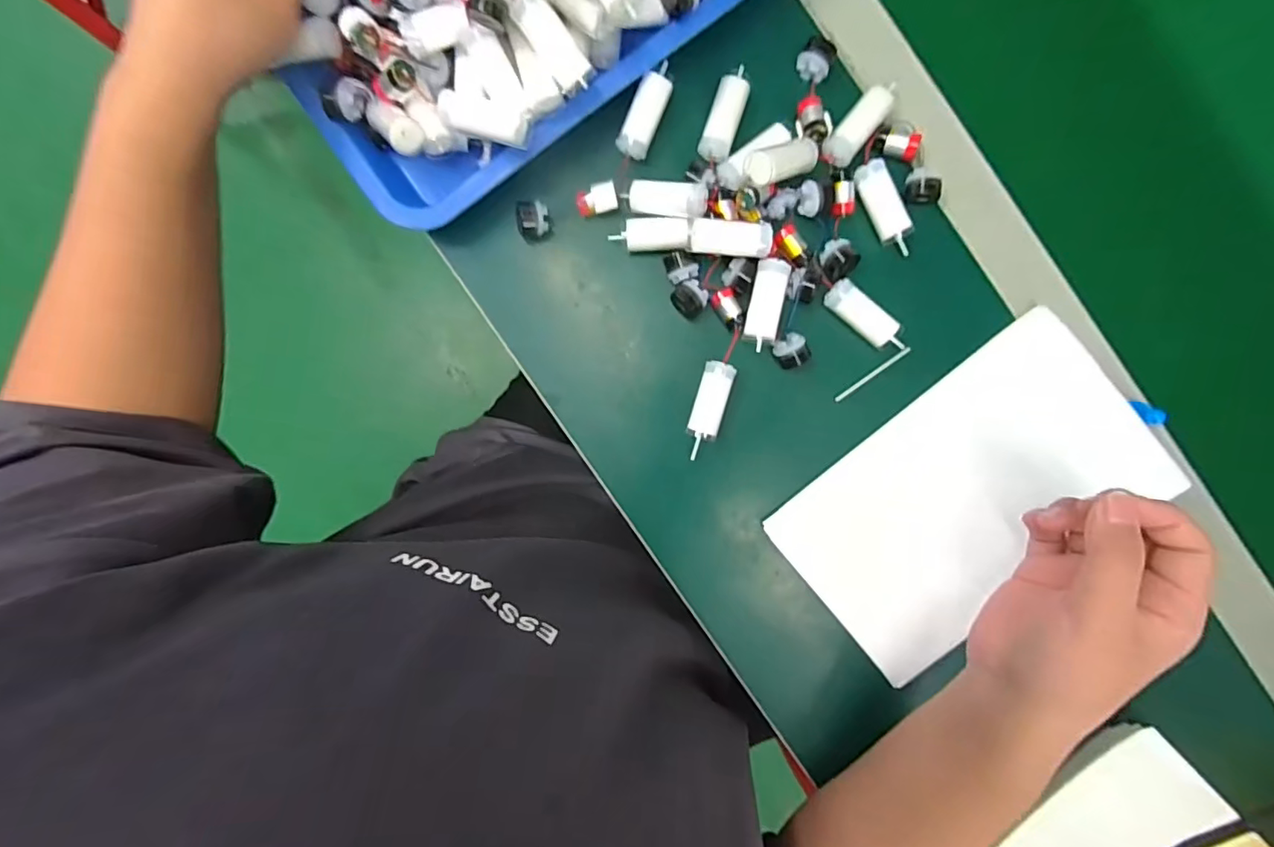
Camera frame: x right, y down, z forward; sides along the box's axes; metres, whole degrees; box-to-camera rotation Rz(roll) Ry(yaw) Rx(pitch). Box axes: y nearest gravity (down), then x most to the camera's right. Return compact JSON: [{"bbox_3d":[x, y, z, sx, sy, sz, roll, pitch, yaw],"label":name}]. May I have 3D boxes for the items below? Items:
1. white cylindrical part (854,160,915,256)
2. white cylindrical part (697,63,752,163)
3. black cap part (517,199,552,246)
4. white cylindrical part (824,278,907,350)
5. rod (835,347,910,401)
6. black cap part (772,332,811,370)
[{"bbox_3d":[0.160,-0.138,0.355,0.019,0.014,0.062,-26,92,4],"label":"white cylindrical part"},{"bbox_3d":[0.057,-0.200,0.361,0.021,0.015,0.058,18,94,1],"label":"white cylindrical part"},{"bbox_3d":[-0.068,-0.136,0.369,0.024,0.021,0.023,-15,92,3],"label":"black cap part"},{"bbox_3d":[0.151,-0.069,0.363,0.060,0.014,0.020,40,94,0],"label":"white cylindrical part"},{"bbox_3d":[0.158,-0.032,0.367,0.058,0.004,0.004,-37,91,4],"label":"rod"},{"bbox_3d":[0.102,-0.047,0.366,0.021,0.016,0.022,-35,91,4],"label":"black cap part"}]

